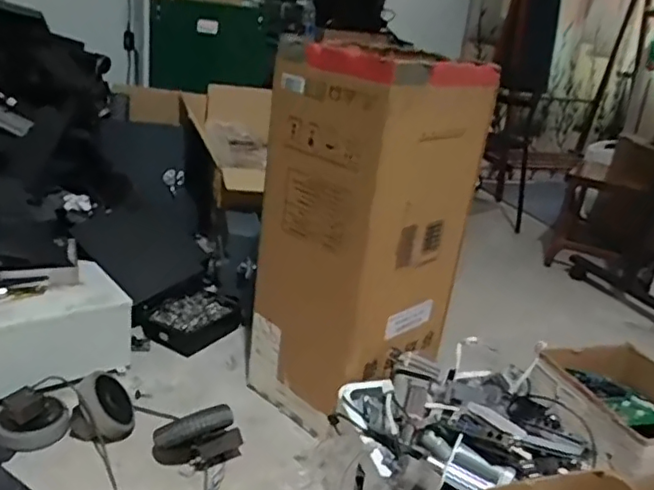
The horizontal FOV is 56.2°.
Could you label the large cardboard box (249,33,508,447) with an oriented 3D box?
[{"bbox_3d":[0.104,-0.004,1.369,0.412,0.796,0.336,-11,28,-38],"label":"large cardboard box"}]

